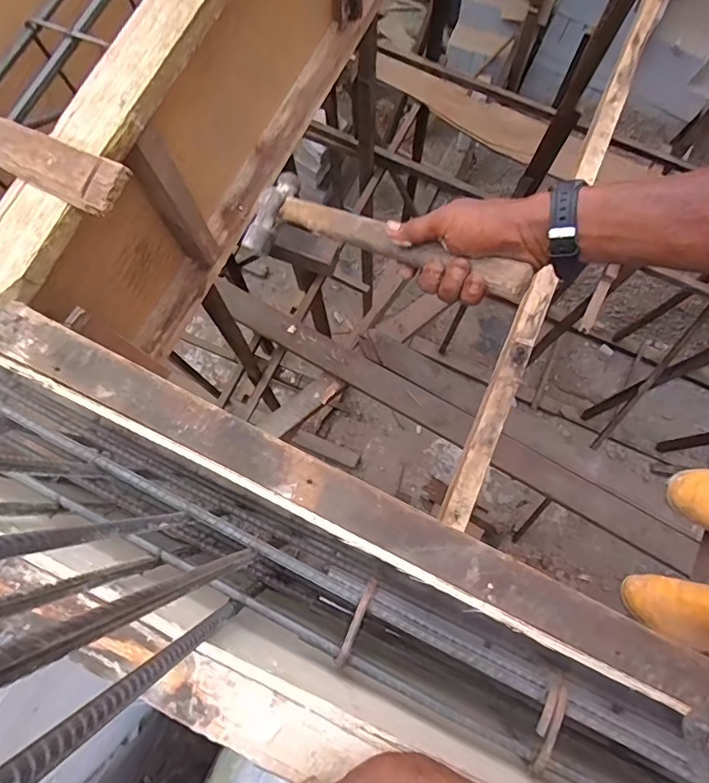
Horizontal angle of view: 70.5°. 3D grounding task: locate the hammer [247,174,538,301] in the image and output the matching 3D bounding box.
[{"bbox_3d":[0.020,-0.148,0.487,0.317,0.029,0.085,25,78,33],"label":"hammer"}]

